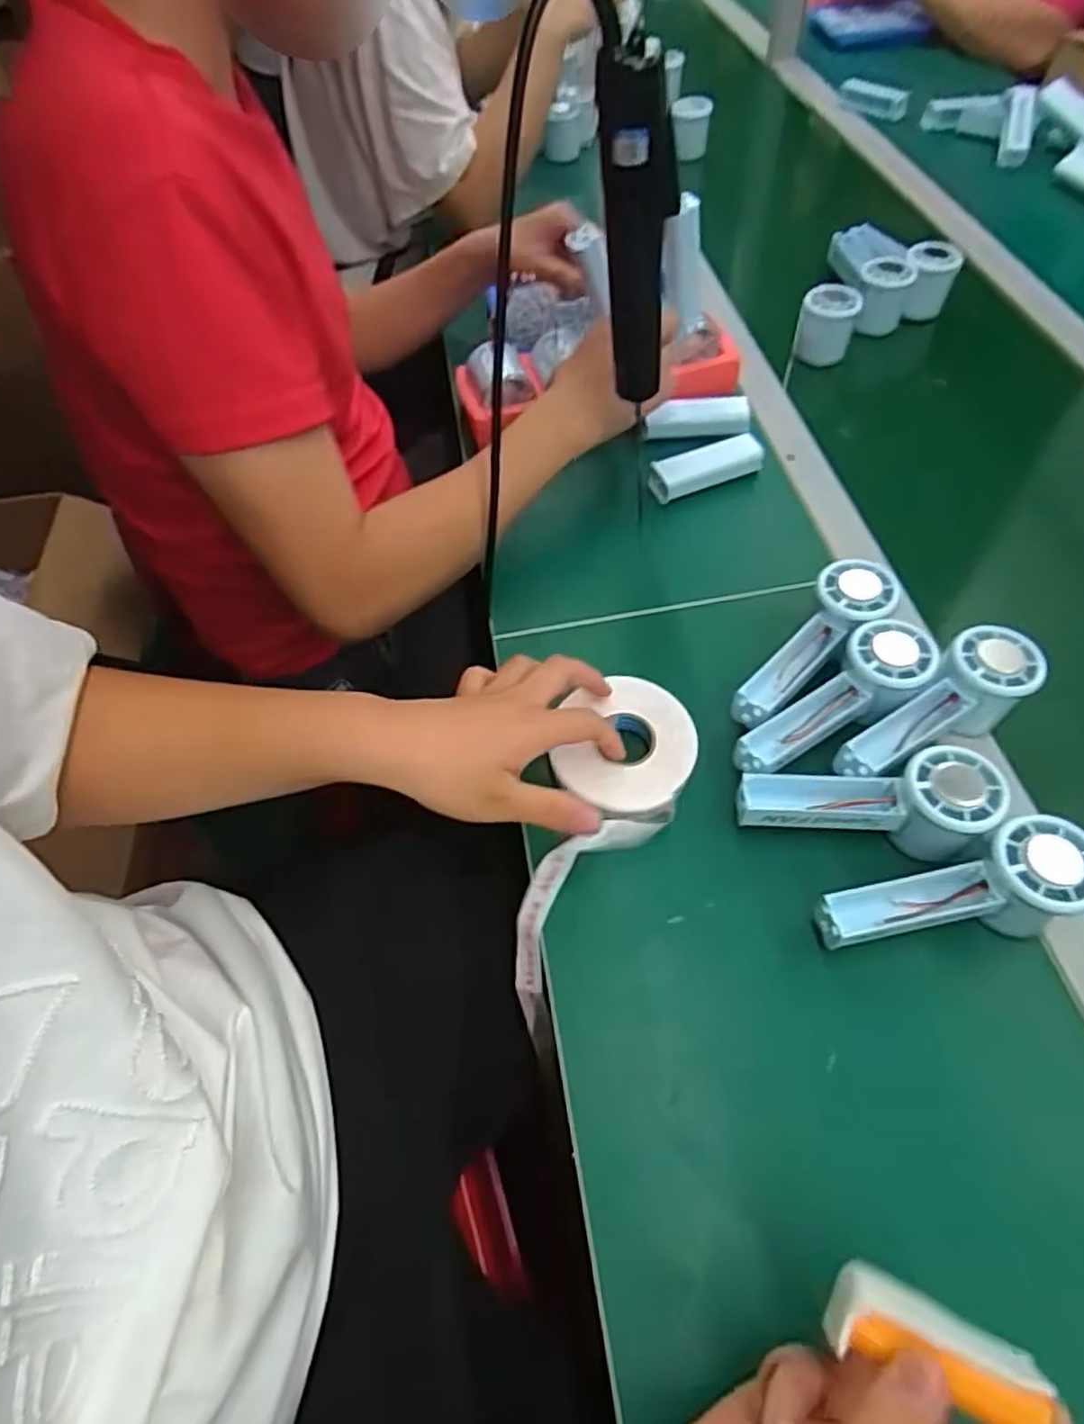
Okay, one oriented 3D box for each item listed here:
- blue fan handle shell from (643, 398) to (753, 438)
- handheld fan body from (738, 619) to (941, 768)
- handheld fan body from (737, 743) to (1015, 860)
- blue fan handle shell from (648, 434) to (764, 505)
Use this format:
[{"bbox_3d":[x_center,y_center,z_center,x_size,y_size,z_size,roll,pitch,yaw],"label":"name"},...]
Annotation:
[{"bbox_3d":[0.156,-0.293,0.712,0.102,0.026,0.032,-5,57,0],"label":"blue fan handle shell"},{"bbox_3d":[0.202,-0.008,0.493,0.160,0.033,0.054,-33,60,-1],"label":"handheld fan body"},{"bbox_3d":[0.203,0.060,0.448,0.149,0.046,0.054,-3,57,2],"label":"handheld fan body"},{"bbox_3d":[0.156,-0.230,0.671,0.110,0.023,0.038,-21,58,-10],"label":"blue fan handle shell"}]

